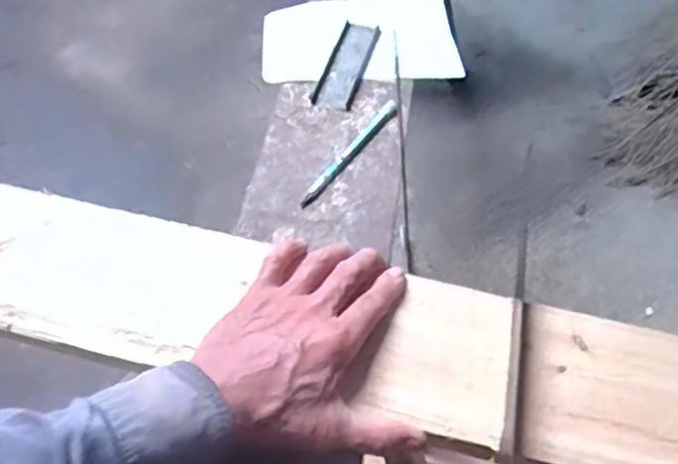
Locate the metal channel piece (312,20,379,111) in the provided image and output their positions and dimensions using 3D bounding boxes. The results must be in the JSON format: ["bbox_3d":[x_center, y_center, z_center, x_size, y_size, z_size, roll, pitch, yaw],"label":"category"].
[{"bbox_3d":[0.008,-0.176,0.690,0.041,0.004,0.142,13,50,8],"label":"metal channel piece"}]

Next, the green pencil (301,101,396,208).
[{"bbox_3d":[0.011,-0.074,0.601,0.015,0.008,0.152,28,54,20],"label":"green pencil"}]

